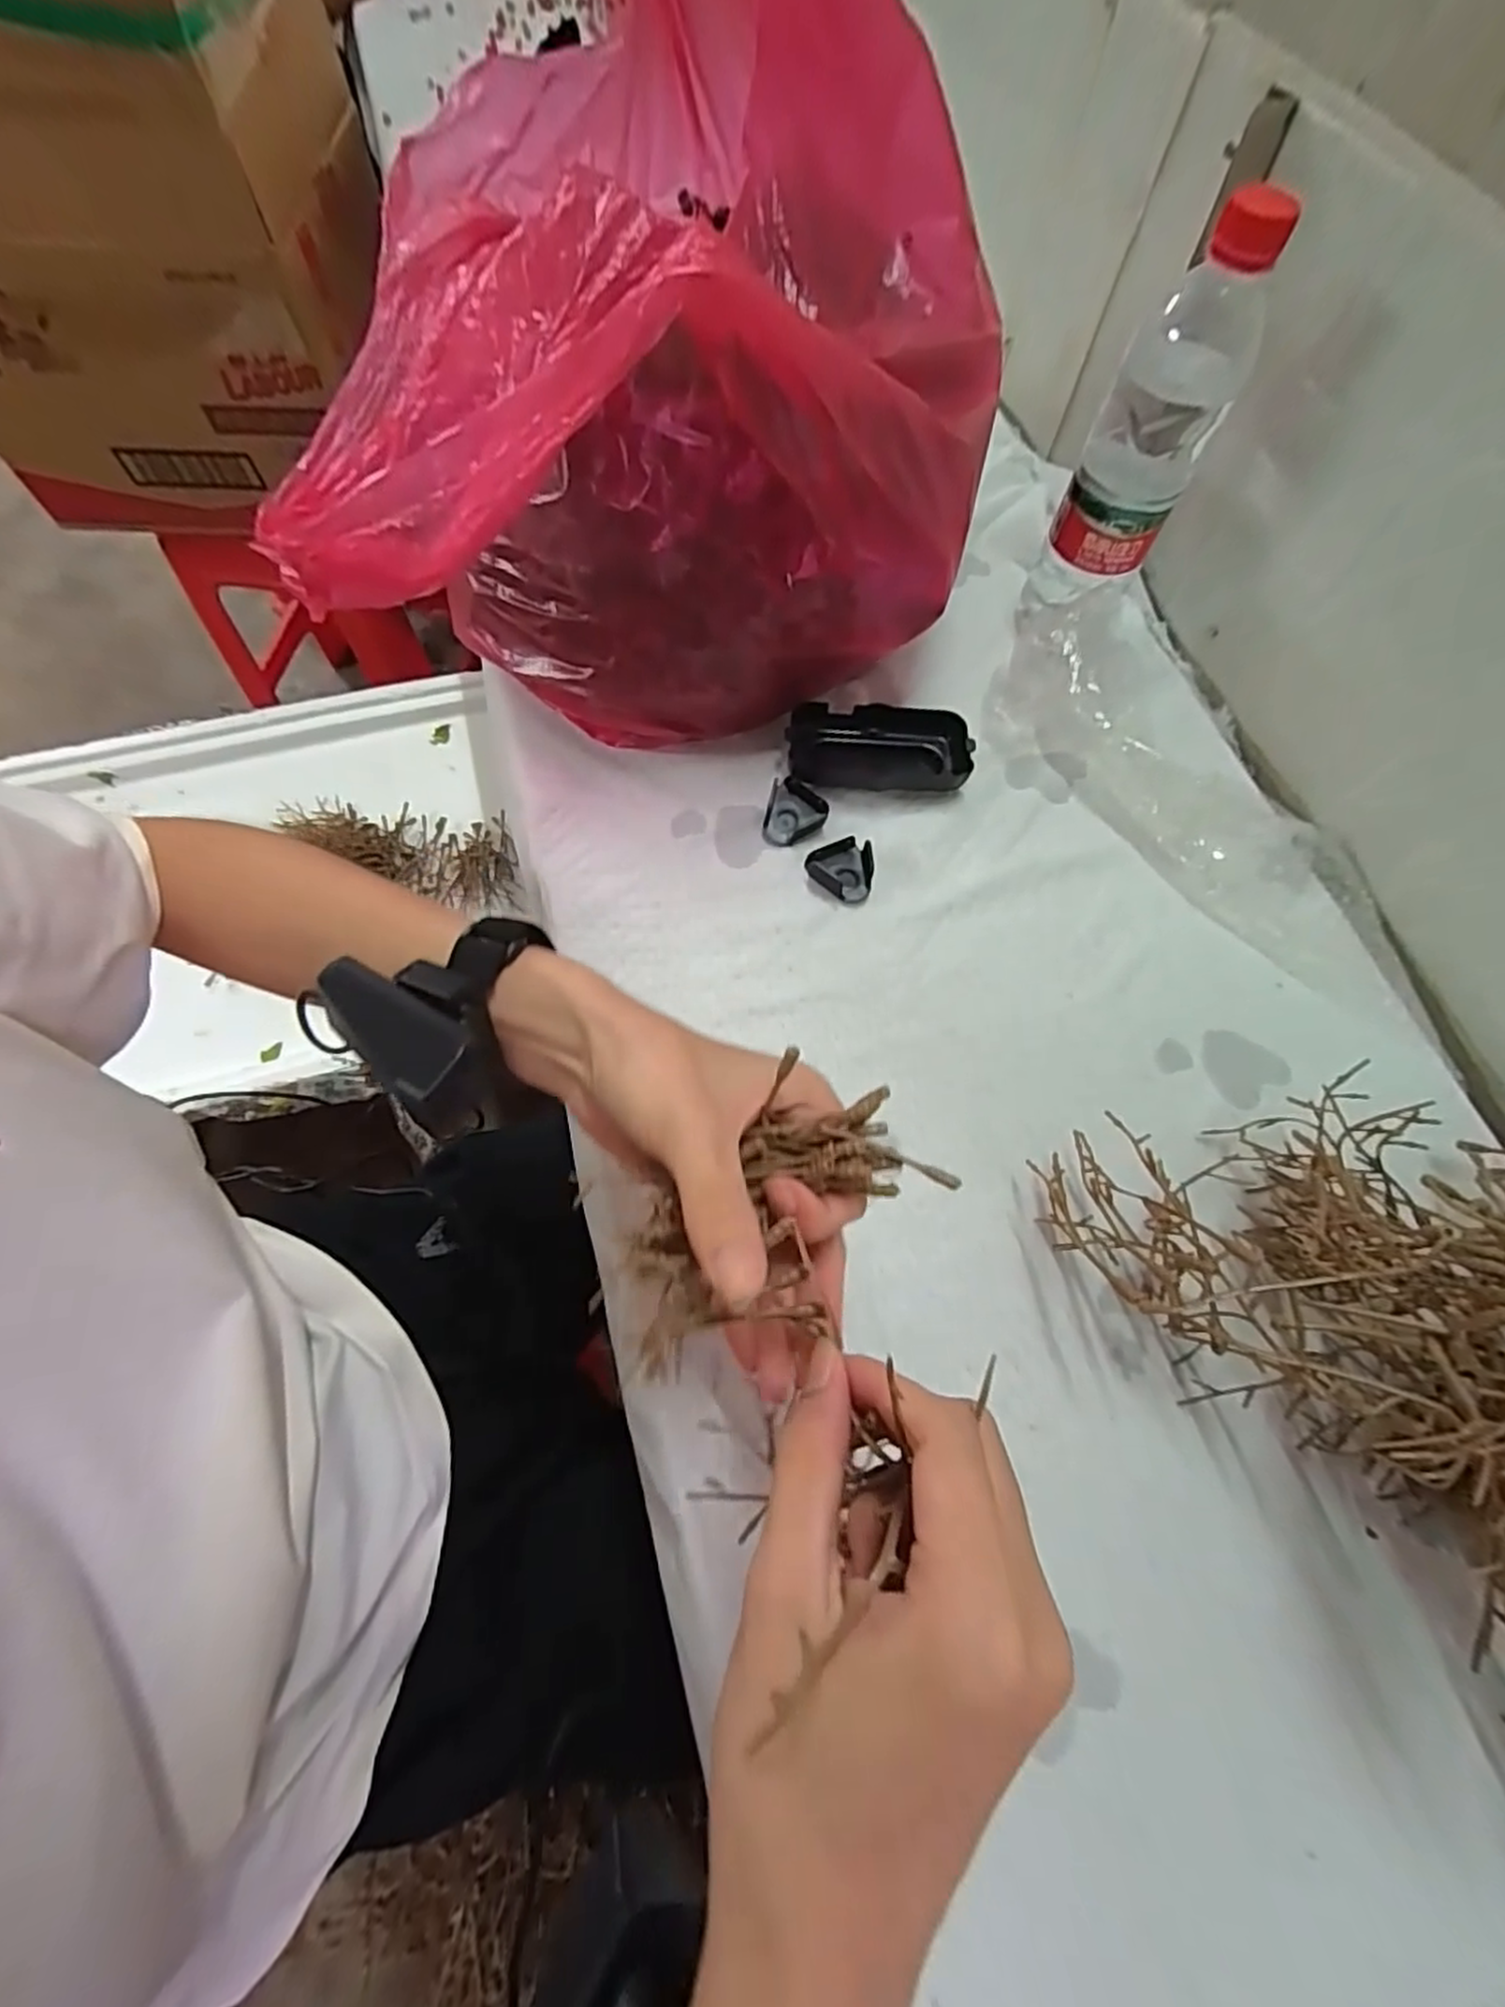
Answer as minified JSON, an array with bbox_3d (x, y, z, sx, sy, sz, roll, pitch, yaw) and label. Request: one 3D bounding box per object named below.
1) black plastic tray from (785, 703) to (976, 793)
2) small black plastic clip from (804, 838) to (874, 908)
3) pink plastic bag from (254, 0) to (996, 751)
[{"bbox_3d":[0.077,-0.156,0.447,0.107,0.023,0.050,4,67,-1],"label":"black plastic tray"},{"bbox_3d":[0.051,-0.079,0.418,0.039,0.013,0.037,16,67,4],"label":"small black plastic clip"},{"bbox_3d":[-0.056,-0.316,0.344,0.368,0.324,0.284,-31,72,-15],"label":"pink plastic bag"}]

